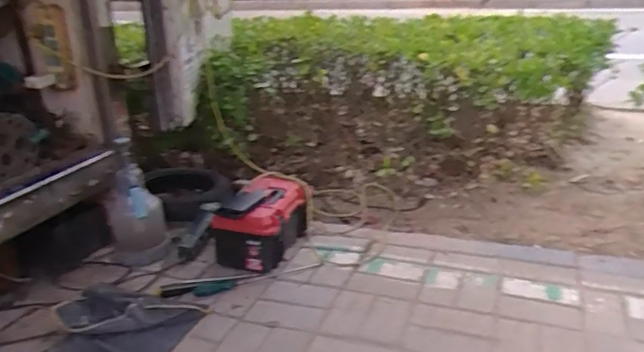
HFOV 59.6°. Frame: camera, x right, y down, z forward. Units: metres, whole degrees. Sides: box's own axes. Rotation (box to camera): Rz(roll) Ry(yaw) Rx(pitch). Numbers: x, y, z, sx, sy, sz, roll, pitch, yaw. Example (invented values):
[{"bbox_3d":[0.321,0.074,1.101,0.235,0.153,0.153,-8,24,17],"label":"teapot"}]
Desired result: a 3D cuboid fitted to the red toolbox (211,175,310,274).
[{"bbox_3d":[-0.187,0.143,1.749,0.223,0.210,0.325,6,23,20],"label":"red toolbox"}]

